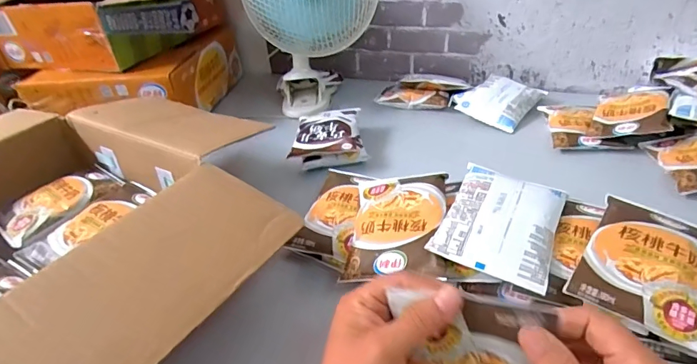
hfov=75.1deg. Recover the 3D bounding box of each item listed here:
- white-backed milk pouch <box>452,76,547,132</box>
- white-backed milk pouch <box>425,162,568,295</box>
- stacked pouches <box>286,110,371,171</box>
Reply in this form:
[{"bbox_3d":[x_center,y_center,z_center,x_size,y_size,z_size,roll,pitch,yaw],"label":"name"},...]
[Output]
[{"bbox_3d":[0.244,-0.139,0.756,0.119,0.032,0.121,23,44,34],"label":"white-backed milk pouch"},{"bbox_3d":[0.141,0.036,0.417,0.095,0.026,0.117,14,39,26],"label":"white-backed milk pouch"},{"bbox_3d":[-0.031,-0.067,0.682,0.109,0.037,0.114,-6,35,0],"label":"stacked pouches"}]

